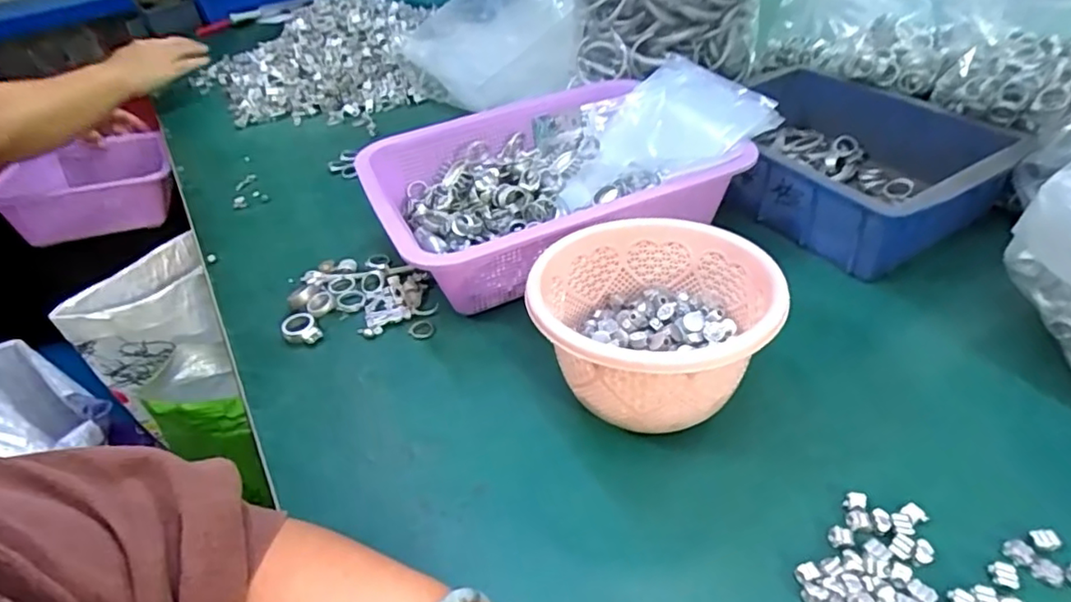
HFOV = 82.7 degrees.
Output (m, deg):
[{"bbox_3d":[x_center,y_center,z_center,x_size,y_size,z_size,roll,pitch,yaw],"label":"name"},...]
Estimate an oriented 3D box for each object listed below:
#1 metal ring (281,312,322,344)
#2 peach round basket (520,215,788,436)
[{"bbox_3d":[-0.187,0.023,0.485,0.026,0.013,0.028,-4,40,4],"label":"metal ring"},{"bbox_3d":[0.075,0.021,0.391,0.140,0.098,0.144,-4,41,4],"label":"peach round basket"}]

